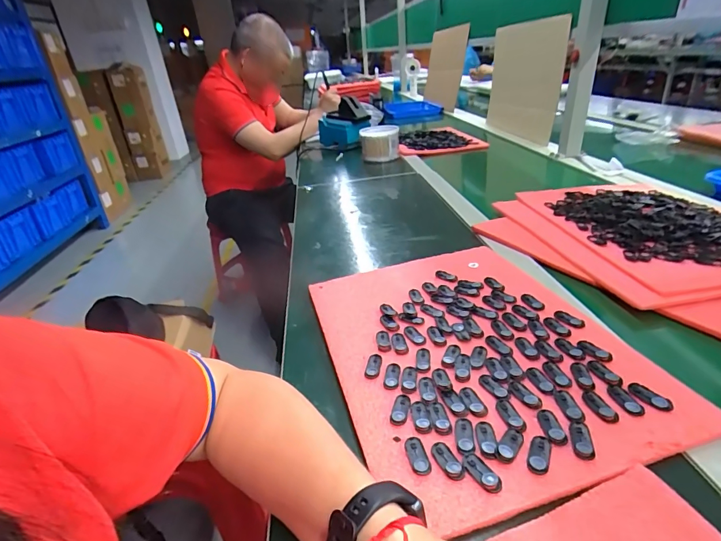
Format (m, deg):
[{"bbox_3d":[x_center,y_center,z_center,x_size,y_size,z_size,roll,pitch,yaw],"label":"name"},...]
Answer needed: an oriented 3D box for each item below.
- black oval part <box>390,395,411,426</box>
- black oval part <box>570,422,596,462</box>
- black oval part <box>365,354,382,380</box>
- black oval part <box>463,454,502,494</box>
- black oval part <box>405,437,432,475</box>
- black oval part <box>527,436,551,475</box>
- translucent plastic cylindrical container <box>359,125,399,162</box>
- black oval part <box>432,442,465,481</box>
[{"bbox_3d":[0.034,0.117,0.343,0.014,0.004,0.032,4,30,18],"label":"black oval part"},{"bbox_3d":[0.164,0.125,0.301,0.014,0.004,0.031,3,30,16],"label":"black oval part"},{"bbox_3d":[0.013,0.092,0.392,0.014,0.004,0.031,1,29,13],"label":"black oval part"},{"bbox_3d":[0.085,0.142,0.286,0.012,0.004,0.031,-21,32,-25],"label":"black oval part"},{"bbox_3d":[0.043,0.138,0.303,0.014,0.004,0.032,-11,29,-8],"label":"black oval part"},{"bbox_3d":[0.129,0.132,0.293,0.014,0.004,0.030,10,32,27],"label":"black oval part"},{"bbox_3d":[0.055,-0.364,1.159,0.097,0.086,0.097,-5,29,3],"label":"translucent plastic cylindrical container"},{"bbox_3d":[0.064,0.138,0.297,0.013,0.004,0.032,-17,30,-19],"label":"black oval part"}]

